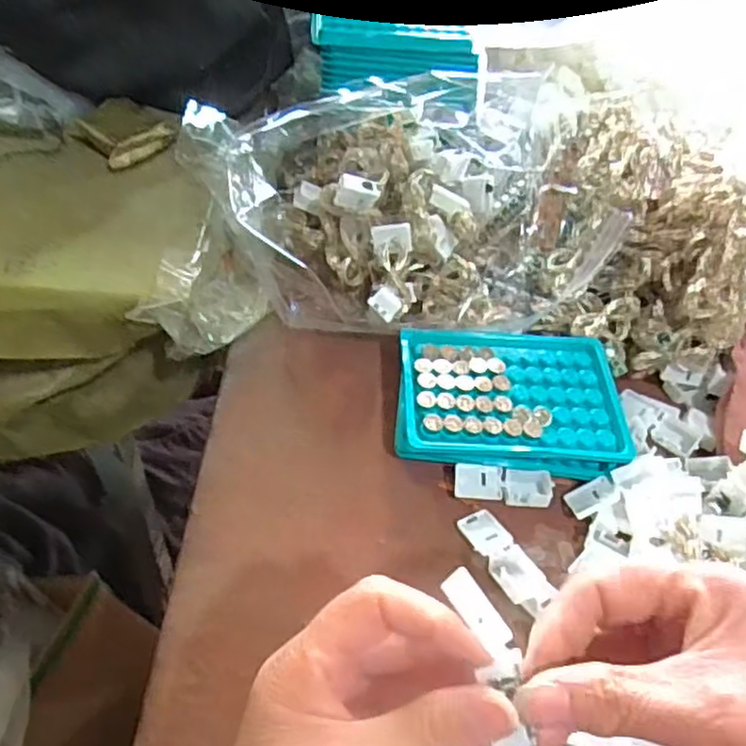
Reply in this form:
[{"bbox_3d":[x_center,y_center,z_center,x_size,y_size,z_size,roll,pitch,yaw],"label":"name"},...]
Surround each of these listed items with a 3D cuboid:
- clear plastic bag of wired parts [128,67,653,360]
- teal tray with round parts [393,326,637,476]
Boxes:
[{"bbox_3d":[0.016,-0.129,0.507,0.330,0.094,0.224,-2,49,-8],"label":"clear plastic bag of wired parts"},{"bbox_3d":[0.084,0.013,0.426,0.134,0.021,0.098,6,51,-1],"label":"teal tray with round parts"}]

